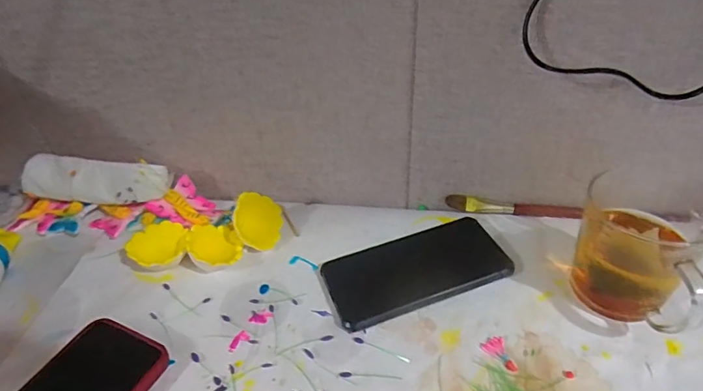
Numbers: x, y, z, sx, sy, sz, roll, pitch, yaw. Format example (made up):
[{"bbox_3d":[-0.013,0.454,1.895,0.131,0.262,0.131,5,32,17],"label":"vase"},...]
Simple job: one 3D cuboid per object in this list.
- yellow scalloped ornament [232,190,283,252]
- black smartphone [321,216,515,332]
[{"bbox_3d":[-0.093,0.025,0.449,0.010,0.059,0.052,-9,63,39],"label":"yellow scalloped ornament"},{"bbox_3d":[0.058,0.066,0.419,0.163,0.010,0.077,-15,40,-13],"label":"black smartphone"}]

